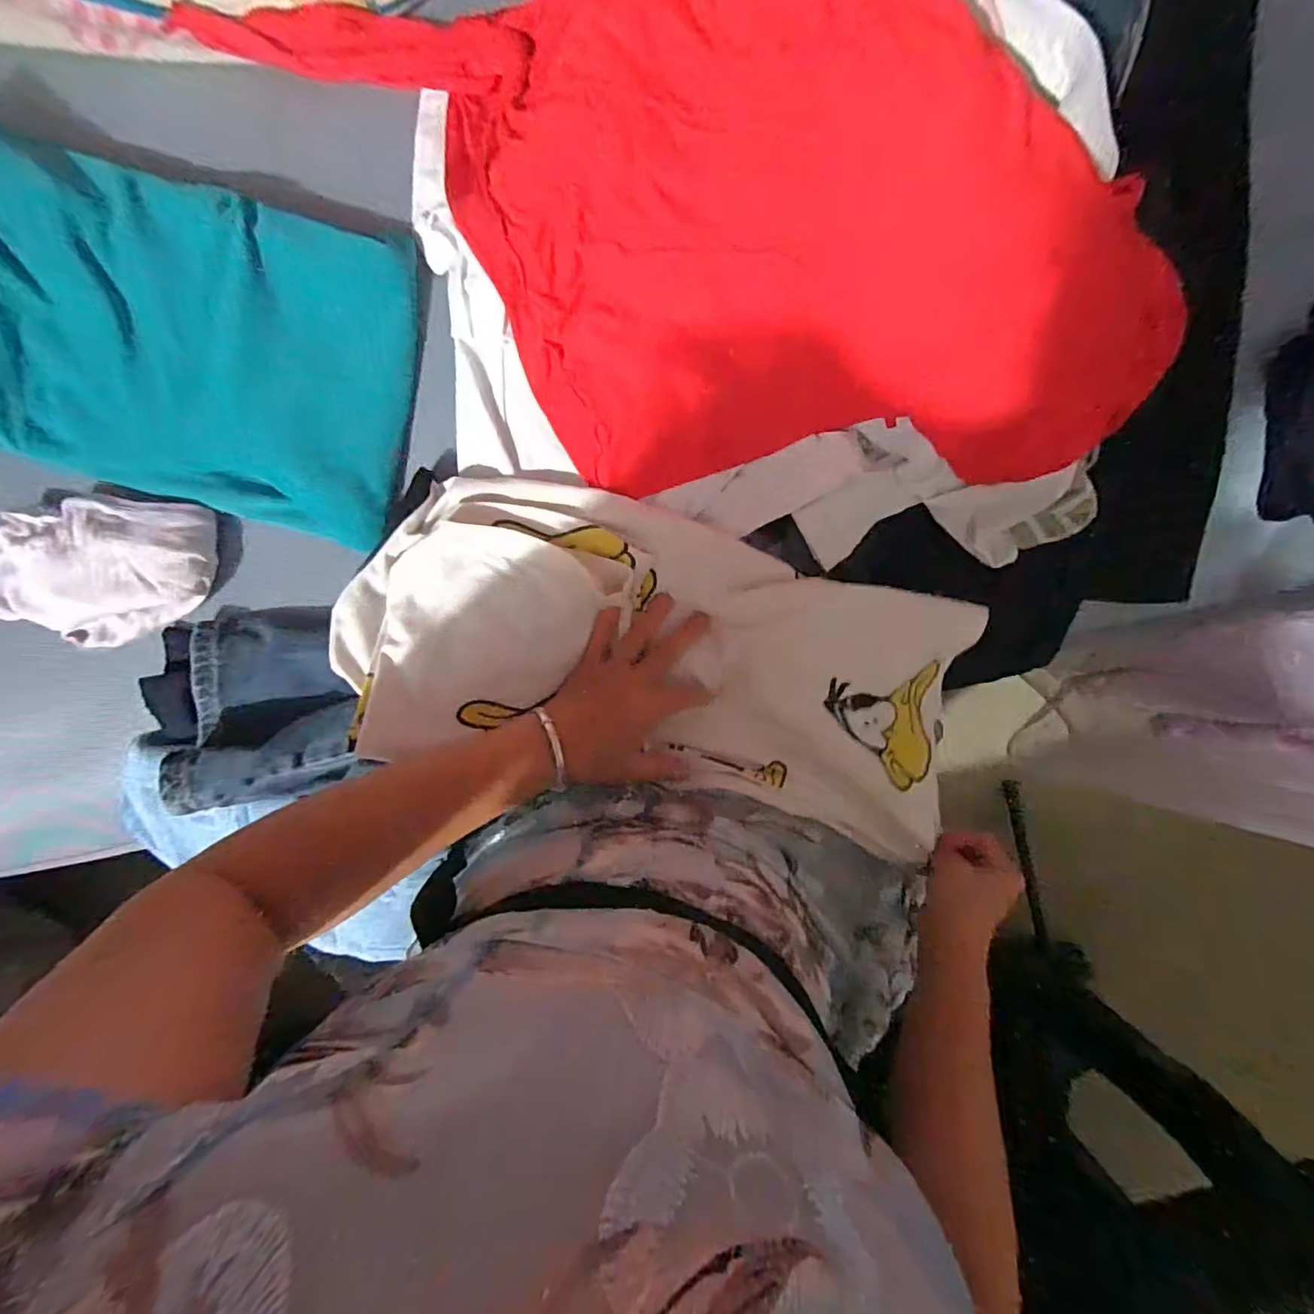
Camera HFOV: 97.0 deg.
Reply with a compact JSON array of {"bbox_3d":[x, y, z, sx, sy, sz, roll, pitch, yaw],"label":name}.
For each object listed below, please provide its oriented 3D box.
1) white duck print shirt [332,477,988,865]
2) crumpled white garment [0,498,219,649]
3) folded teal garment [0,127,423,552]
[{"bbox_3d":[0.016,0.003,0.441,0.462,0.057,0.200,14,95,-10],"label":"white duck print shirt"},{"bbox_3d":[-0.406,-0.060,0.417,0.146,0.031,0.103,2,97,-5],"label":"crumpled white garment"},{"bbox_3d":[-0.339,-0.220,0.403,0.322,0.041,0.210,15,95,-6],"label":"folded teal garment"}]

